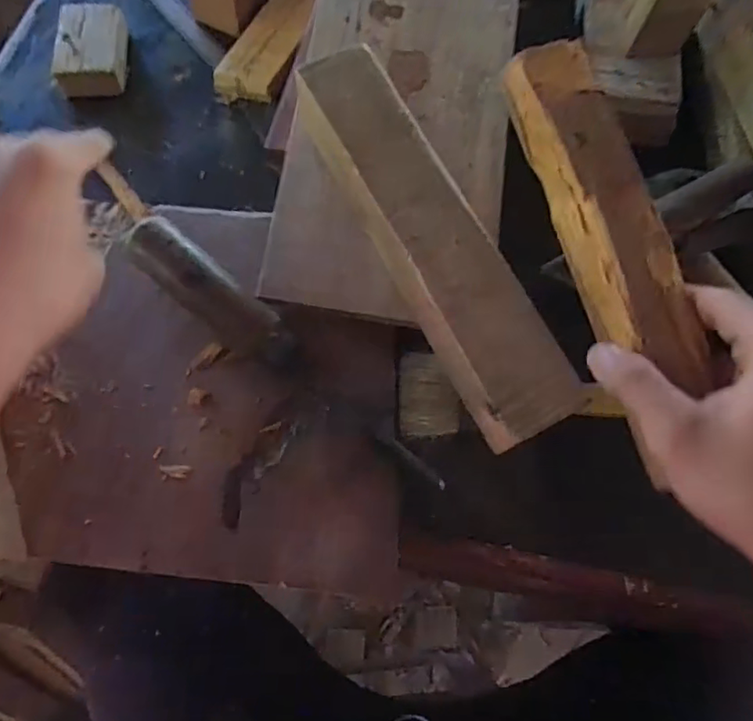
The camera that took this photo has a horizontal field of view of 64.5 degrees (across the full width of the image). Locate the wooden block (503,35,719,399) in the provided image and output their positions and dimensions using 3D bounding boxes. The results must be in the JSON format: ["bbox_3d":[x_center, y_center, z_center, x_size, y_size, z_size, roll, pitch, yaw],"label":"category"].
[{"bbox_3d":[0.114,-0.075,0.302,0.041,0.025,0.187,-15,76,-9],"label":"wooden block"}]

